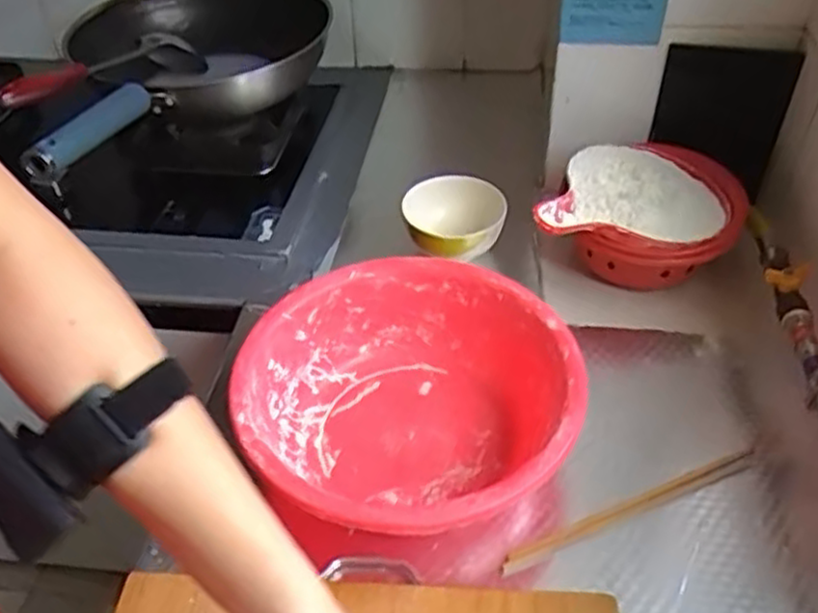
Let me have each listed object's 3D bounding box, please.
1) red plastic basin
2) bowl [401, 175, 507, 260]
[{"bbox_3d":[0.010,0.081,0.614,0.238,0.108,0.251,-2,43,1],"label":"red plastic basin"},{"bbox_3d":[0.051,-0.097,0.817,0.108,0.045,0.104,-2,43,1],"label":"bowl"}]

